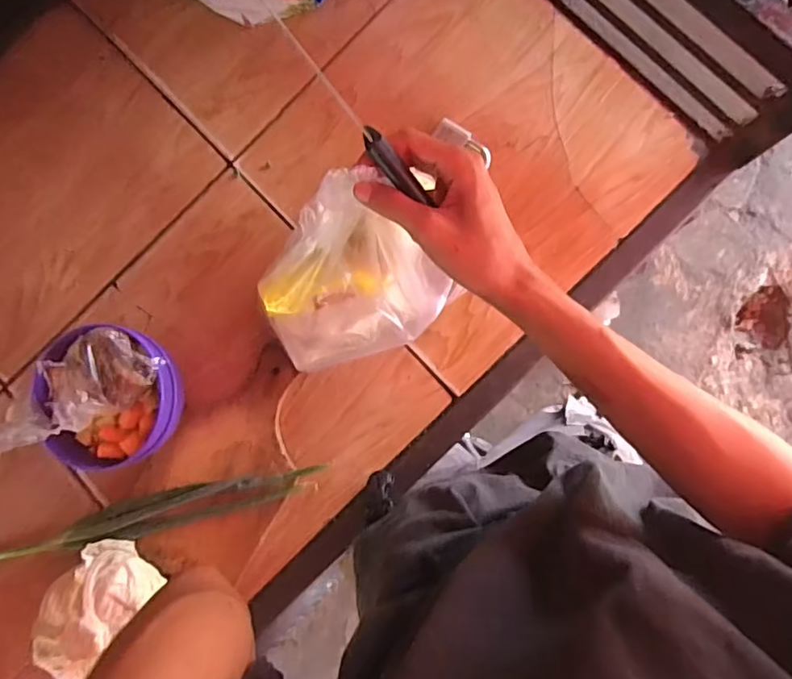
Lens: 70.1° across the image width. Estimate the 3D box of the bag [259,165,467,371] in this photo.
[{"bbox_3d":[-0.052,-0.046,0.501,0.160,0.221,0.118,-18,87,3],"label":"bag"}]

